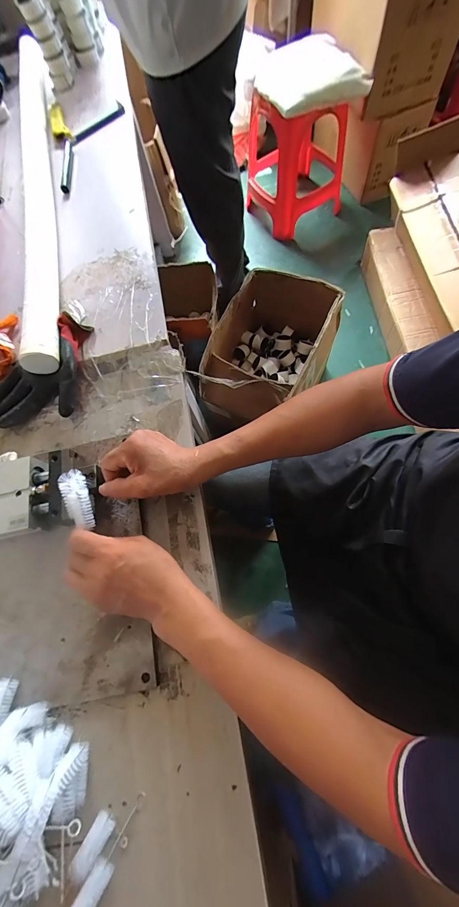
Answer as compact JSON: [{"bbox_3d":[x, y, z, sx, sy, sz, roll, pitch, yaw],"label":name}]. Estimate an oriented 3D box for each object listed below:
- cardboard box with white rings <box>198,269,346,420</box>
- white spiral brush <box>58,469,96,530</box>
[{"bbox_3d":[0.130,-0.315,1.013,0.355,0.275,0.452,15,74,12],"label":"cardboard box with white rings"},{"bbox_3d":[-0.177,0.049,0.365,0.029,0.027,0.075,-27,66,-7],"label":"white spiral brush"}]

